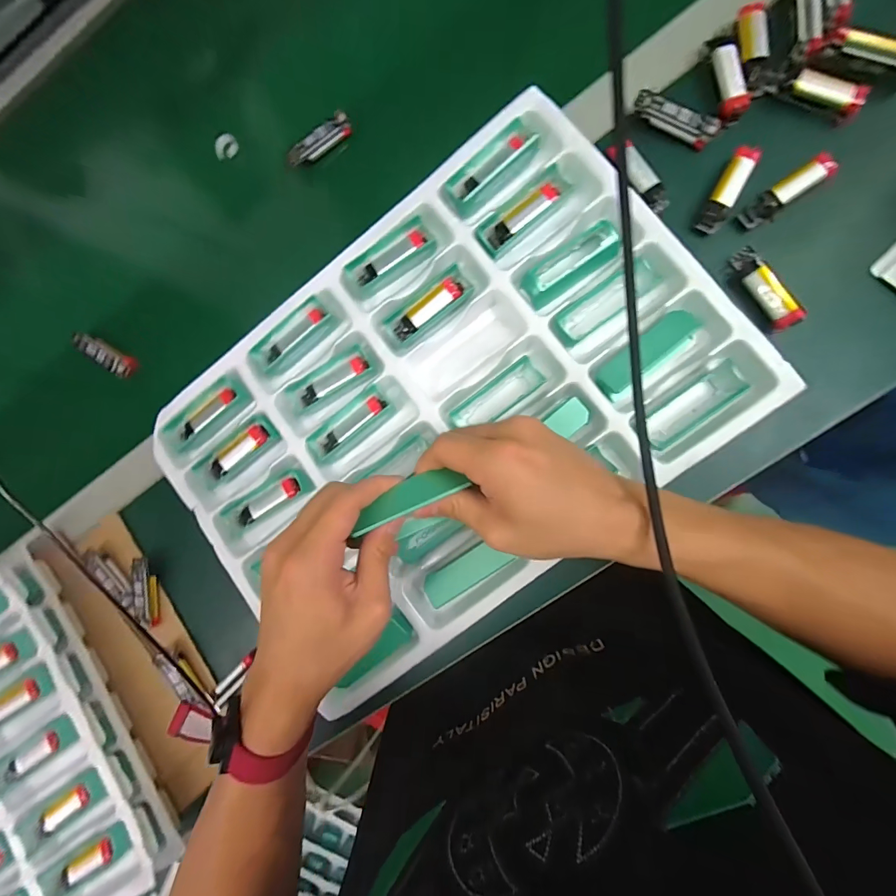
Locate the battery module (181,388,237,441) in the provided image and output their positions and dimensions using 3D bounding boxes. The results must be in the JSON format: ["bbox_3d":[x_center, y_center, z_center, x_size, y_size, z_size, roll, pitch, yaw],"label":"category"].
[{"bbox_3d":[-0.224,-0.032,0.372,0.066,0.009,0.017,-40,84,6],"label":"battery module"}]

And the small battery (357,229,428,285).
[{"bbox_3d":[-0.049,-0.165,0.349,0.067,0.014,0.014,-34,84,6],"label":"small battery"}]

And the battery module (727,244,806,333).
[{"bbox_3d":[0.242,-0.122,0.305,0.018,0.015,0.069,-30,85,7],"label":"battery module"}]

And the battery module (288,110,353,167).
[{"bbox_3d":[-0.120,-0.286,0.370,0.065,0.015,0.019,-34,85,6],"label":"battery module"}]

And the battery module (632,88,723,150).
[{"bbox_3d":[0.182,-0.264,0.319,0.067,0.016,0.017,34,94,7],"label":"battery module"}]

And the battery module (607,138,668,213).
[{"bbox_3d":[0.152,-0.217,0.319,0.021,0.011,0.064,-33,85,6],"label":"battery module"}]

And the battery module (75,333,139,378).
[{"bbox_3d":[-0.350,-0.097,0.408,0.059,0.019,0.021,36,94,7],"label":"battery module"}]

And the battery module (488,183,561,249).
[{"bbox_3d":[0.061,-0.192,0.329,0.065,0.010,0.016,-37,84,6],"label":"battery module"}]

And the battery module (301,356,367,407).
[{"bbox_3d":[-0.101,-0.059,0.353,0.068,0.009,0.016,-31,85,6],"label":"battery module"}]

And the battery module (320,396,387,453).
[{"bbox_3d":[-0.085,-0.020,0.348,0.070,0.011,0.015,-38,84,6],"label":"battery module"}]

